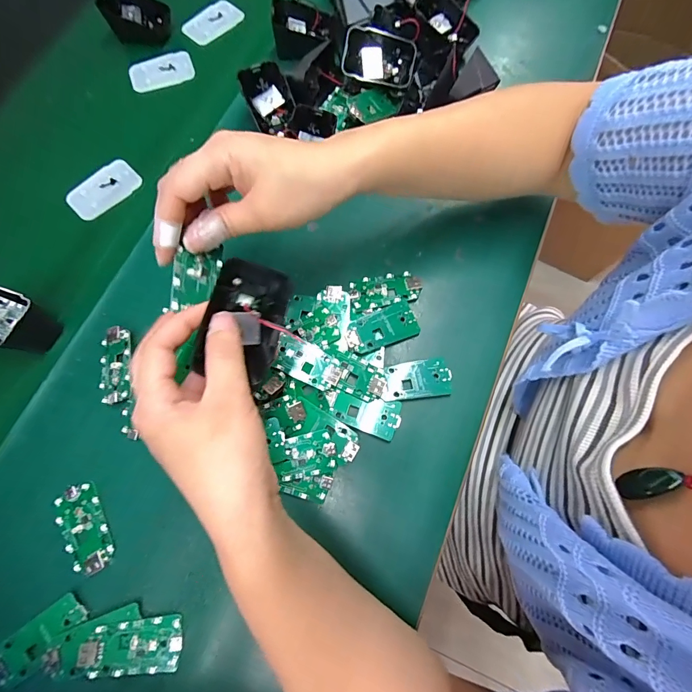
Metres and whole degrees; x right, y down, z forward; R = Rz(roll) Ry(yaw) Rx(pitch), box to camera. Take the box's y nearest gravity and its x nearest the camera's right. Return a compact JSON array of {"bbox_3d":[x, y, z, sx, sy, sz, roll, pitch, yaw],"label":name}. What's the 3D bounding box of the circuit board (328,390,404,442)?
[{"bbox_3d":[0.013,0.054,0.299,0.059,0.004,0.029,13,75,4],"label":"circuit board"}]

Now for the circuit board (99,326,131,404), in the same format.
[{"bbox_3d":[-0.192,0.015,0.309,0.030,0.004,0.064,-14,72,15],"label":"circuit board"}]

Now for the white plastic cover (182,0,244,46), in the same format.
[{"bbox_3d":[-0.157,-0.382,0.441,0.069,0.012,0.036,-42,78,-10],"label":"white plastic cover"}]

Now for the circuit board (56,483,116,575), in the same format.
[{"bbox_3d":[-0.196,0.136,0.280,0.030,0.004,0.063,-30,76,-7],"label":"circuit board"}]

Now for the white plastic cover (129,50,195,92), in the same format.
[{"bbox_3d":[-0.207,-0.307,0.420,0.070,0.009,0.044,-16,75,-4],"label":"white plastic cover"}]

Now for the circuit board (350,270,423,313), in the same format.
[{"bbox_3d":[0.036,-0.050,0.334,0.063,0.009,0.031,-13,75,-3],"label":"circuit board"}]

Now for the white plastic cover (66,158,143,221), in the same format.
[{"bbox_3d":[-0.243,-0.157,0.375,0.041,0.009,0.070,41,79,11],"label":"white plastic cover"}]

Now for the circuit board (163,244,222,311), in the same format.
[{"bbox_3d":[-0.097,-0.044,0.242,0.004,0.029,0.052,-10,68,42],"label":"circuit board"}]

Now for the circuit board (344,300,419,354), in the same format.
[{"bbox_3d":[0.030,-0.016,0.319,0.061,0.010,0.031,-20,75,-5],"label":"circuit board"}]

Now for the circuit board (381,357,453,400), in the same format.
[{"bbox_3d":[0.059,0.027,0.307,0.054,0.005,0.031,-6,74,-1],"label":"circuit board"}]

